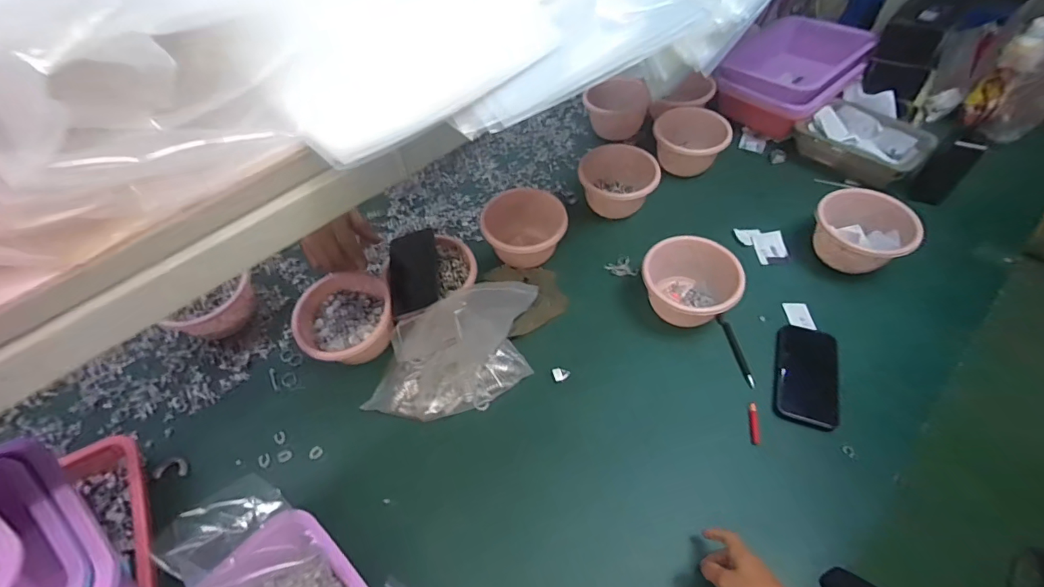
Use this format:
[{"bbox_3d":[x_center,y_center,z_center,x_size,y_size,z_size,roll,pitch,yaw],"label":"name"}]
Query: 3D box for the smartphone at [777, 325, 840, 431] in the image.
[{"bbox_3d":[0.432,0.120,0.695,0.087,0.010,0.161,15,56,13],"label":"smartphone"}]

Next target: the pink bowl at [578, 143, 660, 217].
[{"bbox_3d":[0.187,-0.217,0.909,0.152,0.082,0.126,11,56,10],"label":"pink bowl"}]

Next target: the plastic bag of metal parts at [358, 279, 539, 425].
[{"bbox_3d":[-0.092,0.077,0.663,0.292,0.135,0.137,-25,57,-15],"label":"plastic bag of metal parts"}]

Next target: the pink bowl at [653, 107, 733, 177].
[{"bbox_3d":[0.330,-0.292,0.917,0.144,0.084,0.113,16,56,13],"label":"pink bowl"}]

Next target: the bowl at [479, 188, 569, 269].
[{"bbox_3d":[0.004,-0.113,0.839,0.150,0.084,0.126,-12,55,-6],"label":"bowl"}]

